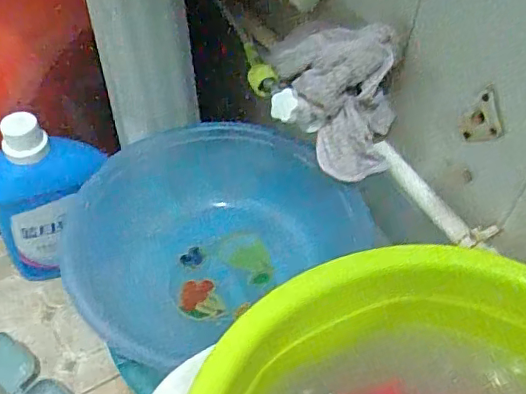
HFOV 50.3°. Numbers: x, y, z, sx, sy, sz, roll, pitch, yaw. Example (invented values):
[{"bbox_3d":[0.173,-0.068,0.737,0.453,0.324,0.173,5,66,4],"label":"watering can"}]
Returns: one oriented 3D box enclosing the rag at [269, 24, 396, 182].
[{"bbox_3d":[0.079,-0.120,0.632,0.146,0.120,0.149,6,48,0],"label":"rag"}]

